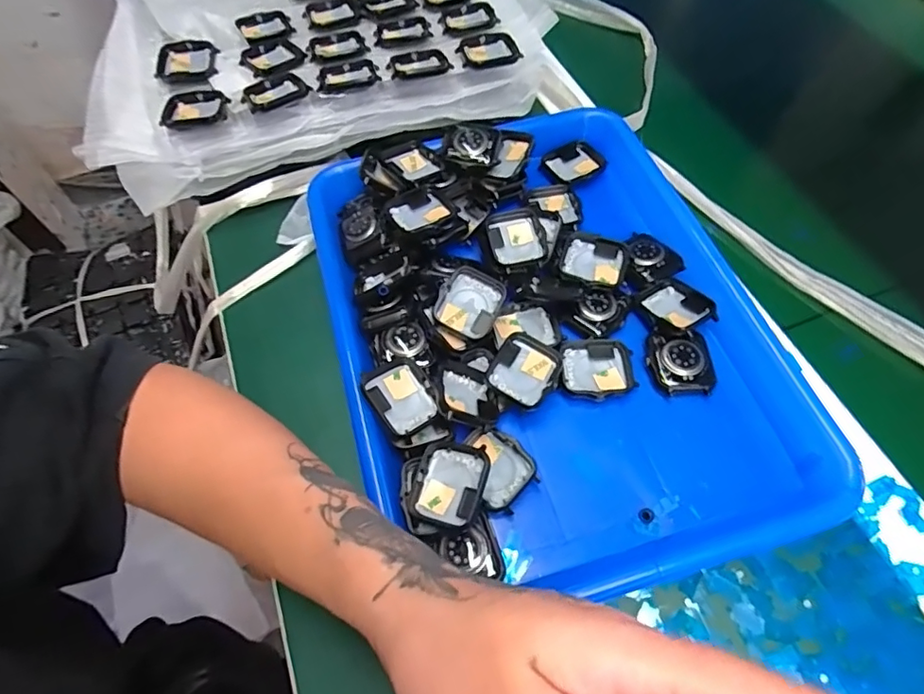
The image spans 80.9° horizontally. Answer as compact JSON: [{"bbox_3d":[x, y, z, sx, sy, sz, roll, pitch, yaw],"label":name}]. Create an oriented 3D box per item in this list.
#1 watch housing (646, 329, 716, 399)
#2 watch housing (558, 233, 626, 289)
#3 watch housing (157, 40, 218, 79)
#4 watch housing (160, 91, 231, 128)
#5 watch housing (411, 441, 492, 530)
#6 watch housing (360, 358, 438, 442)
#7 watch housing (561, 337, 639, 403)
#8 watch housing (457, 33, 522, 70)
[{"bbox_3d":[0.133,0.009,0.331,0.035,0.013,0.039,-4,59,1],"label":"watch housing"},{"bbox_3d":[0.088,-0.056,0.367,0.043,0.015,0.040,12,61,10],"label":"watch housing"},{"bbox_3d":[-0.224,-0.233,0.443,0.048,0.007,0.035,0,81,-1],"label":"watch housing"},{"bbox_3d":[-0.202,-0.180,0.412,0.049,0.013,0.032,-11,59,-3],"label":"watch housing"},{"bbox_3d":[-0.006,0.073,0.288,0.036,0.010,0.042,10,67,20],"label":"watch housing"},{"bbox_3d":[-0.034,0.029,0.311,0.036,0.015,0.042,-29,62,-14],"label":"watch housing"},{"bbox_3d":[0.084,0.013,0.334,0.043,0.008,0.040,-7,59,-1],"label":"watch housing"},{"bbox_3d":[0.022,-0.239,0.438,0.049,0.008,0.034,-16,60,-7],"label":"watch housing"}]

